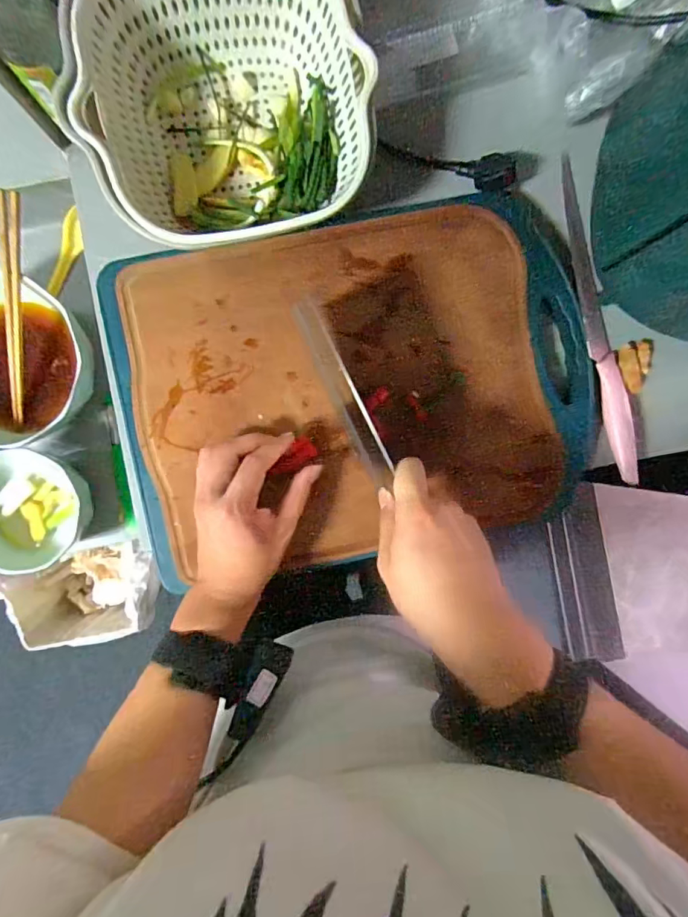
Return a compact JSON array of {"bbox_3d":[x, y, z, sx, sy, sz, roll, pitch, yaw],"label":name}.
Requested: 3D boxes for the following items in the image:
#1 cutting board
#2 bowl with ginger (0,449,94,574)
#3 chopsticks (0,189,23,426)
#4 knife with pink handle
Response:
[{"bbox_3d":[0.012,-0.066,0.420,0.416,0.028,0.291,-13,92,-1],"label":"cutting board"},{"bbox_3d":[-0.340,0.055,0.498,0.111,0.064,0.120,0,92,-2],"label":"bowl with ginger"},{"bbox_3d":[-0.331,-0.142,0.468,0.016,0.011,0.222,12,110,-2],"label":"chopsticks"},{"bbox_3d":[0.235,-0.127,0.438,0.031,0.019,0.300,-14,92,-1],"label":"knife with pink handle"}]

